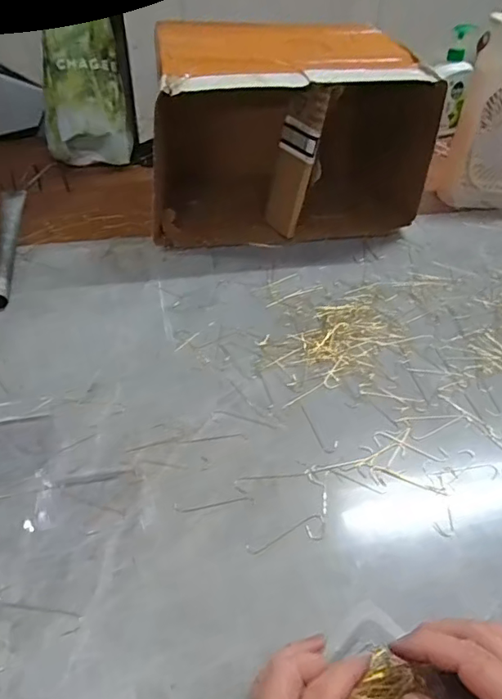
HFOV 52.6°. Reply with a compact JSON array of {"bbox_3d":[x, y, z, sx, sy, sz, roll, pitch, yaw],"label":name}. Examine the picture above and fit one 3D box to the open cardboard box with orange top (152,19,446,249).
[{"bbox_3d":[0.036,-0.291,0.690,0.344,0.216,0.226,-6,43,-9],"label":"open cardboard box with orange top"}]

